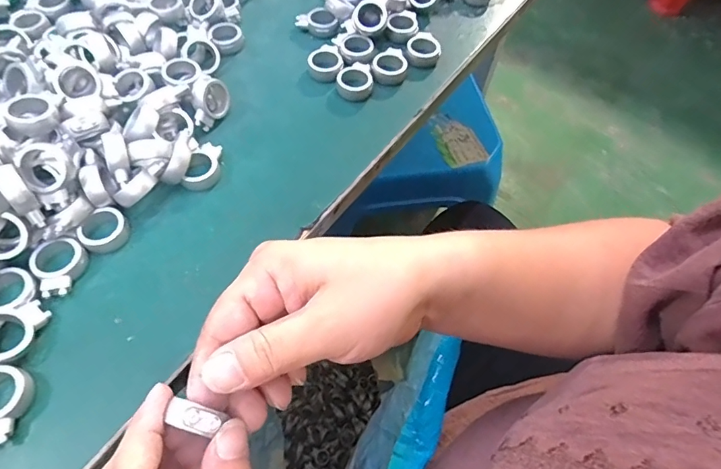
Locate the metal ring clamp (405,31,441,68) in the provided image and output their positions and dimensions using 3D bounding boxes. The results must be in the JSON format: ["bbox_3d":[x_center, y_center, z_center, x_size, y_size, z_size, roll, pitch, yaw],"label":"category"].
[{"bbox_3d":[0.048,-0.141,0.352,0.026,0.009,0.034,10,60,2],"label":"metal ring clamp"}]

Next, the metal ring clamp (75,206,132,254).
[{"bbox_3d":[-0.144,-0.002,0.260,0.023,0.010,0.026,42,66,19],"label":"metal ring clamp"}]

